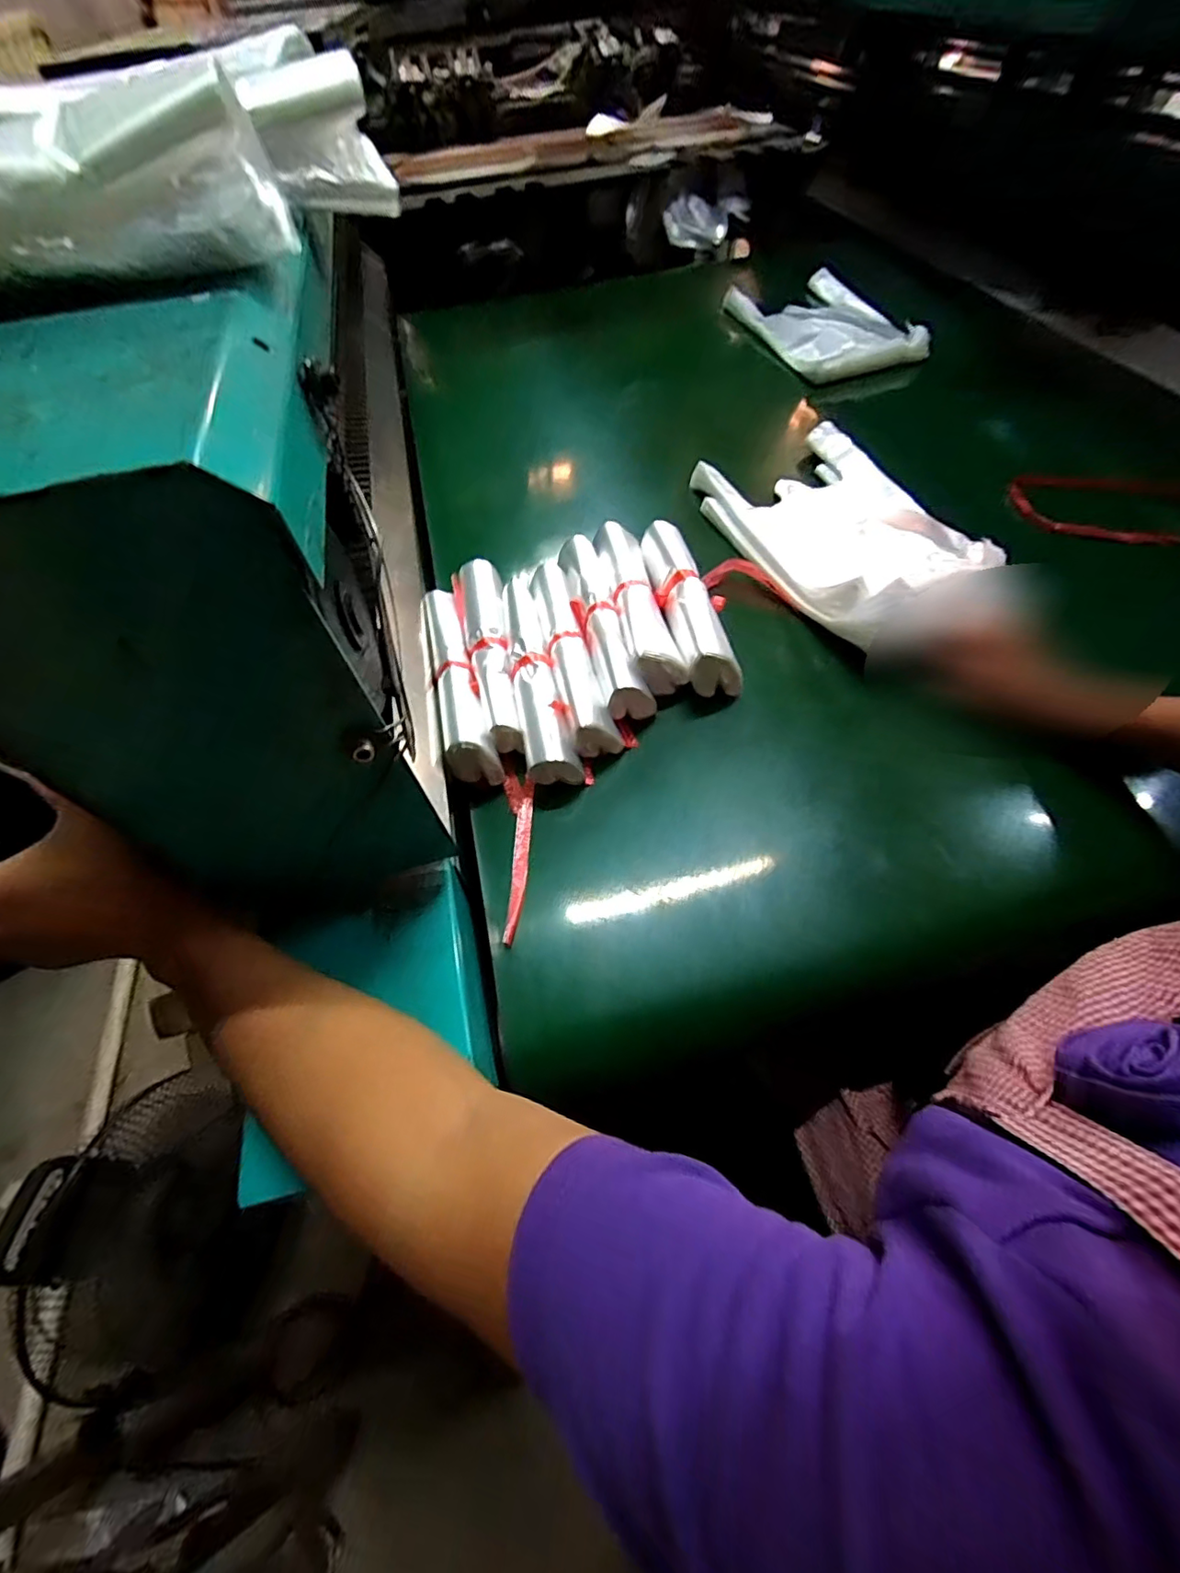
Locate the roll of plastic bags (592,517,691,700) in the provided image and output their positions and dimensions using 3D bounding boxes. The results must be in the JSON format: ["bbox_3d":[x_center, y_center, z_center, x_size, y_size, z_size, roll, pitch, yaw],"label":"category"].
[{"bbox_3d":[0.047,-0.189,0.576,0.059,0.065,0.213,-12,59,-3],"label":"roll of plastic bags"}]

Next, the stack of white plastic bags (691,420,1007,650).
[{"bbox_3d":[0.277,-0.293,0.603,0.202,0.058,0.333,-21,60,-9],"label":"stack of white plastic bags"}]

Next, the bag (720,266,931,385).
[{"bbox_3d":[0.380,-0.773,0.922,0.195,0.040,0.329,-19,60,-7],"label":"bag"}]

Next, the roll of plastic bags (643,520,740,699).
[{"bbox_3d":[0.099,-0.186,0.568,0.064,0.065,0.208,-16,59,-5],"label":"roll of plastic bags"}]

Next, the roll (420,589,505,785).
[{"bbox_3d":[-0.126,-0.099,0.517,0.048,0.052,0.208,-15,59,-5],"label":"roll"}]

